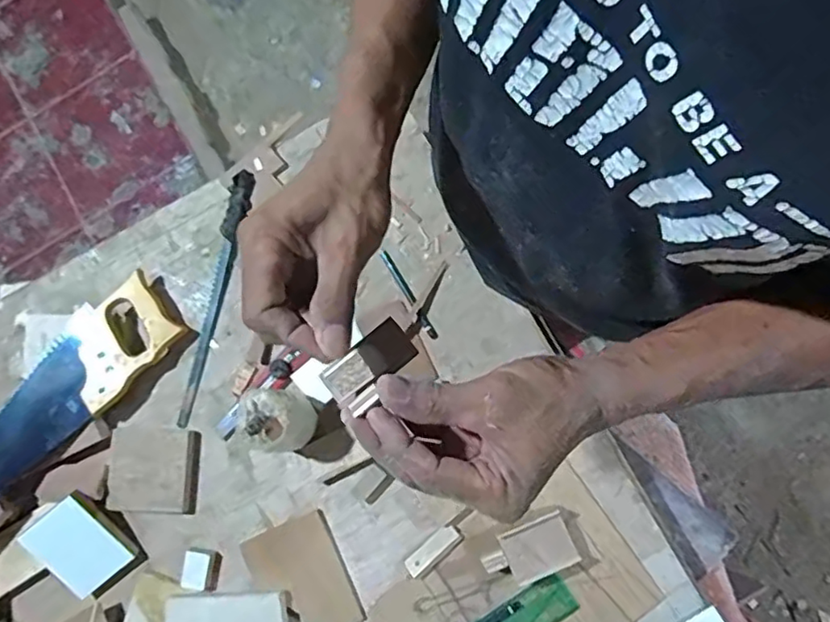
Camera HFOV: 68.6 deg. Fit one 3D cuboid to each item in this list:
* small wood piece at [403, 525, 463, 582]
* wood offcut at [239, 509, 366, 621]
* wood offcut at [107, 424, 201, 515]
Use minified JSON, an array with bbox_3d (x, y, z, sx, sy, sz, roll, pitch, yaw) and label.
[{"bbox_3d":[0.020,0.264,0.669,0.067,0.014,0.024,-43,82,-1],"label":"small wood piece"},{"bbox_3d":[-0.126,0.304,0.684,0.100,0.007,0.132,-27,82,1],"label":"wood offcut"},{"bbox_3d":[-0.303,0.183,0.705,0.101,0.010,0.096,1,84,5],"label":"wood offcut"}]

